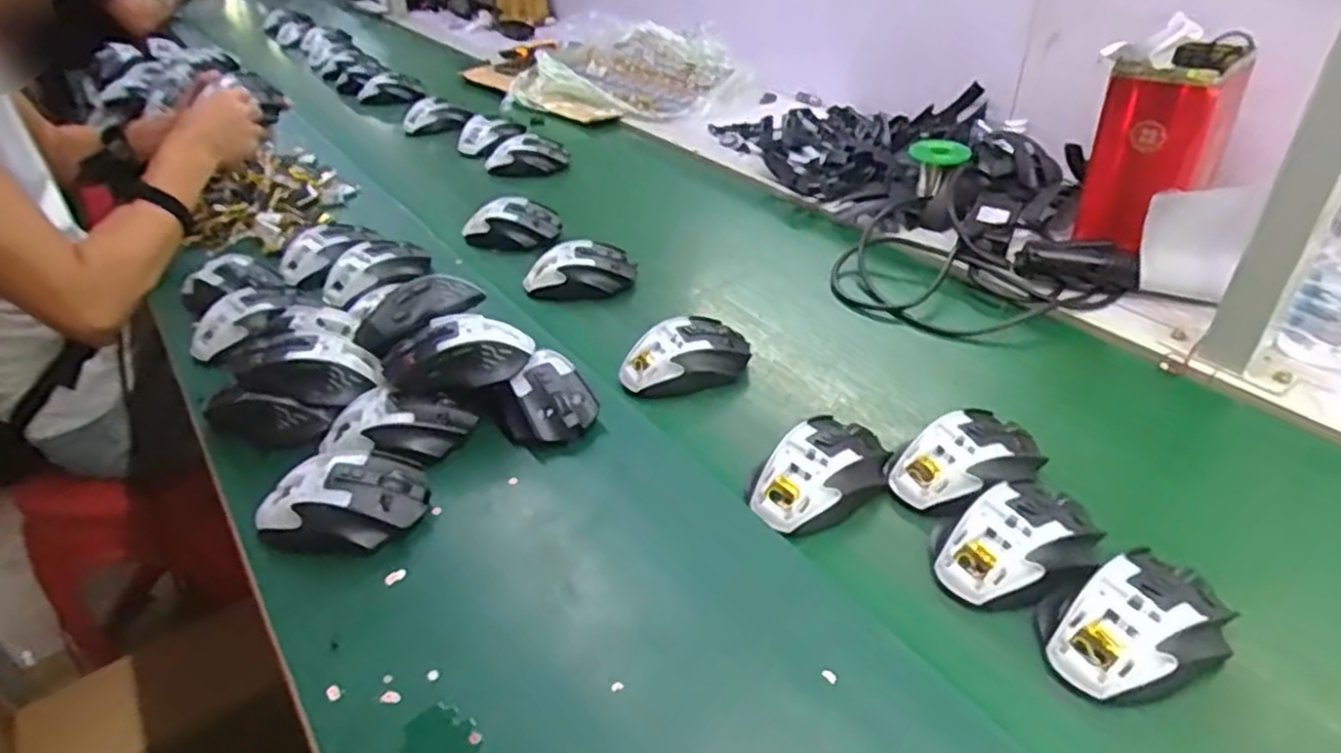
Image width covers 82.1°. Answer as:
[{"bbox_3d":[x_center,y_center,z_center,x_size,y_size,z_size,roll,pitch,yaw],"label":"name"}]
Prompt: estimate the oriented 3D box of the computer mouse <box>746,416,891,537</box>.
[{"bbox_3d":[0.109,0.068,0.555,0.113,0.038,0.069,-29,44,-31],"label":"computer mouse"}]

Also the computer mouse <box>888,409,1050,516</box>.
[{"bbox_3d":[0.213,0.061,0.556,0.109,0.035,0.065,-18,39,-21],"label":"computer mouse"}]

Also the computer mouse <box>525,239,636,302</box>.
[{"bbox_3d":[-0.097,-0.116,0.817,0.119,0.042,0.059,-8,37,-8],"label":"computer mouse"}]

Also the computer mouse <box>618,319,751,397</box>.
[{"bbox_3d":[0.013,-0.015,0.683,0.119,0.049,0.058,-15,38,-17],"label":"computer mouse"}]

